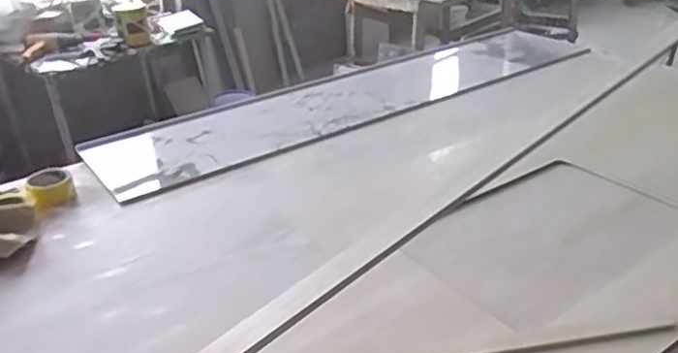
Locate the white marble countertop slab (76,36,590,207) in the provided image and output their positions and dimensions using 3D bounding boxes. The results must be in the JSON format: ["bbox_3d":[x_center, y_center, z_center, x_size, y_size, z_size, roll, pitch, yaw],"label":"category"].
[{"bbox_3d":[0.053,-0.211,1.594,1.301,0.039,0.300,-21,39,-27],"label":"white marble countertop slab"}]

